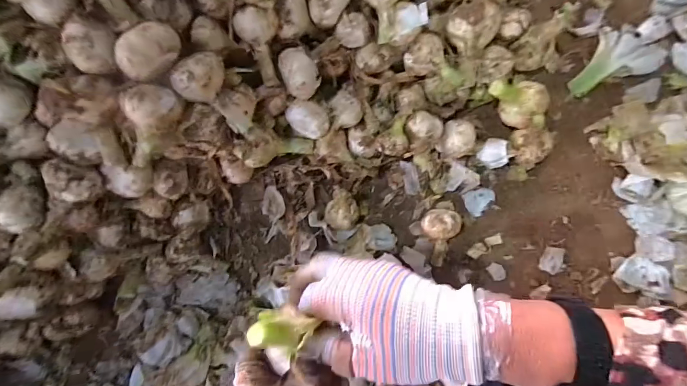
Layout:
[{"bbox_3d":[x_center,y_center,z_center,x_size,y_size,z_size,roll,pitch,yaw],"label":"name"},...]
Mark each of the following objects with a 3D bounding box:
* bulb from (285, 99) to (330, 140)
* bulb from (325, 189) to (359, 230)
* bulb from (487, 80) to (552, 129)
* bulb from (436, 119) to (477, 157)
[{"bbox_3d":[-0.046,-0.098,0.458,0.057,0.039,0.043,38,93,6],"label":"bulb"},{"bbox_3d":[-0.002,0.024,0.504,0.045,0.057,0.056,9,90,6],"label":"bulb"},{"bbox_3d":[0.232,-0.126,0.481,0.077,0.067,0.055,28,92,6],"label":"bulb"},{"bbox_3d":[0.161,-0.076,0.499,0.042,0.042,0.054,23,91,6],"label":"bulb"}]

